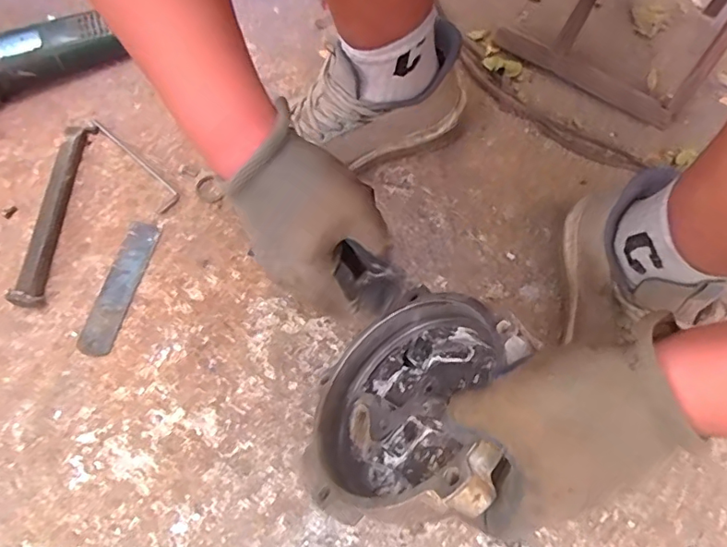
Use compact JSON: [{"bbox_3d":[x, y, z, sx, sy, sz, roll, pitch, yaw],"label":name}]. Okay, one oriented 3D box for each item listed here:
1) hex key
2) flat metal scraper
[{"bbox_3d":[-0.283,-0.134,0.628,0.168,0.004,0.029,43,74,15],"label":"hex key"},{"bbox_3d":[-0.267,0.013,0.567,0.038,0.005,0.154,13,68,5],"label":"flat metal scraper"}]

